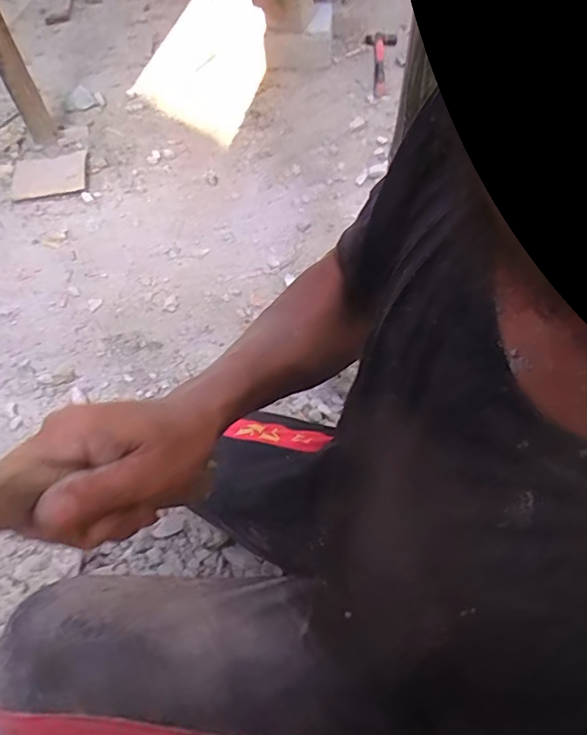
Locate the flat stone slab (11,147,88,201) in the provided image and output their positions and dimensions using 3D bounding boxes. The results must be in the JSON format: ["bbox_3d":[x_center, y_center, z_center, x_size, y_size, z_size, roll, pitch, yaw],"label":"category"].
[{"bbox_3d":[-0.630,-0.503,1.377,0.185,0.013,0.164,-13,56,-5],"label":"flat stone slab"}]

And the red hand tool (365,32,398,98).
[{"bbox_3d":[0.262,-0.914,1.587,0.091,0.029,0.332,2,56,5],"label":"red hand tool"}]

